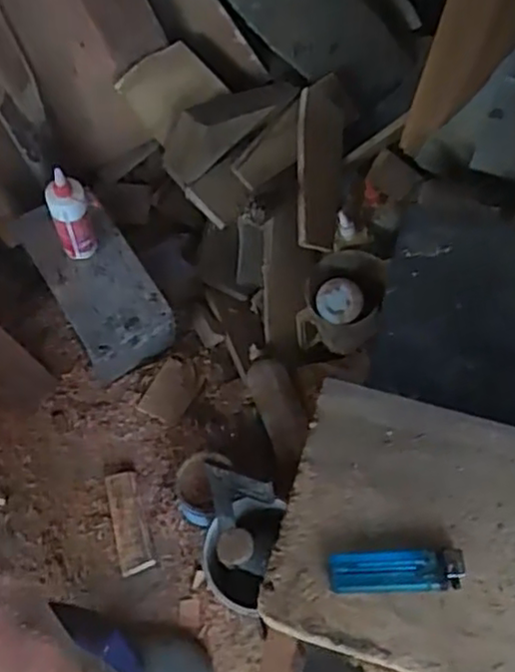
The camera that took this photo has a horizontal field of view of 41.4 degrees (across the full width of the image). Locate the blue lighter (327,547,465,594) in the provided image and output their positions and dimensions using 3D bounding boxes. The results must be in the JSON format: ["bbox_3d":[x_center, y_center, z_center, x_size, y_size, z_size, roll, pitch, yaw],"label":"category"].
[{"bbox_3d":[0.084,0.142,0.412,0.078,0.013,0.024,-1,61,-2],"label":"blue lighter"}]

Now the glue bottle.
[{"bbox_3d":[-0.346,-0.221,1.263,0.067,0.278,0.060,-18,63,-11],"label":"glue bottle"}]

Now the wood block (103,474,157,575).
[{"bbox_3d":[-0.241,0.345,1.272,0.059,0.037,0.183,-14,63,-9],"label":"wood block"}]

